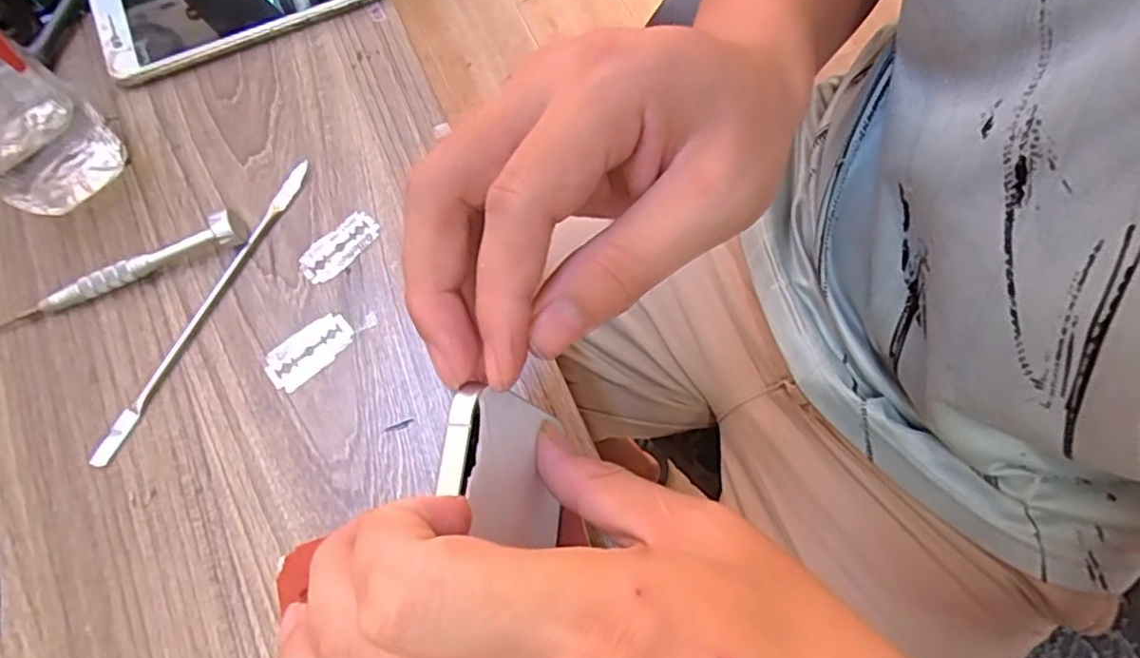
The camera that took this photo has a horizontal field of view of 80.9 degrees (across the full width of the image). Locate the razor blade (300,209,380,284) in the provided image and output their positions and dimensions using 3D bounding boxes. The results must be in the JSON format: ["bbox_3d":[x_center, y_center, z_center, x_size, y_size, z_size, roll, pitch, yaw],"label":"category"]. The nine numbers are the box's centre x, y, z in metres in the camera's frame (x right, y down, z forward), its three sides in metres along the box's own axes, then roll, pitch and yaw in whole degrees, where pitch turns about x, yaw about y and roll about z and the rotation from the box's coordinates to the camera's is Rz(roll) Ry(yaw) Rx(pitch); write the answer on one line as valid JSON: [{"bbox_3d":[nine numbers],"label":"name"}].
[{"bbox_3d":[-0.115,-0.041,0.331,0.042,0.004,0.020,-41,75,-11],"label":"razor blade"}]

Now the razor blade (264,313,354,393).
[{"bbox_3d":[-0.124,0.009,0.315,0.042,0.004,0.023,-37,74,-9],"label":"razor blade"}]

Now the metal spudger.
[{"bbox_3d":[-0.175,-0.012,0.321,0.008,0.009,0.168,26,75,11],"label":"metal spudger"}]

